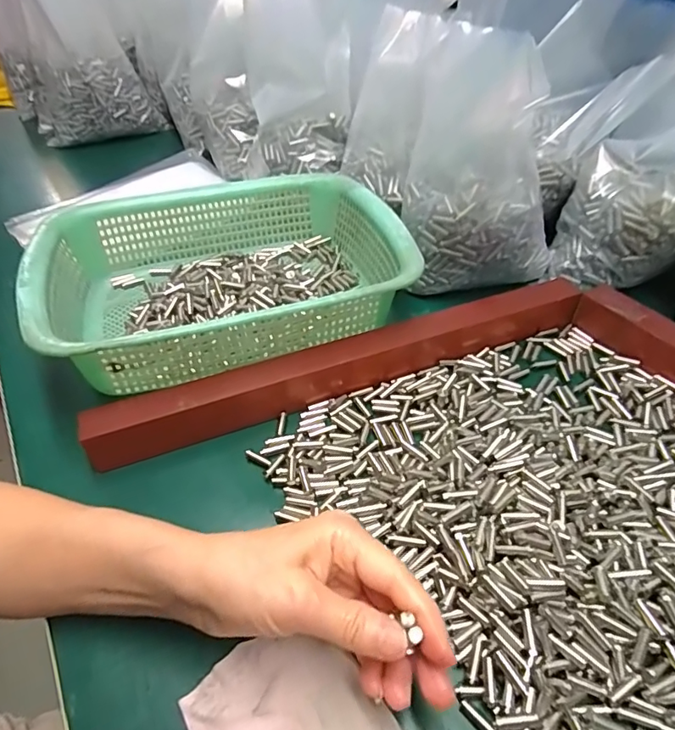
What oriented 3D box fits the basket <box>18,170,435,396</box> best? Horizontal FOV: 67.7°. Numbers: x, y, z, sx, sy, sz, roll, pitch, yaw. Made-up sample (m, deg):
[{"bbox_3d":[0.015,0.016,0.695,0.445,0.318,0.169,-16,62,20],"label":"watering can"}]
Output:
[{"bbox_3d":[-0.094,-0.082,0.443,0.293,0.091,0.222,-16,47,-11],"label":"basket"}]

